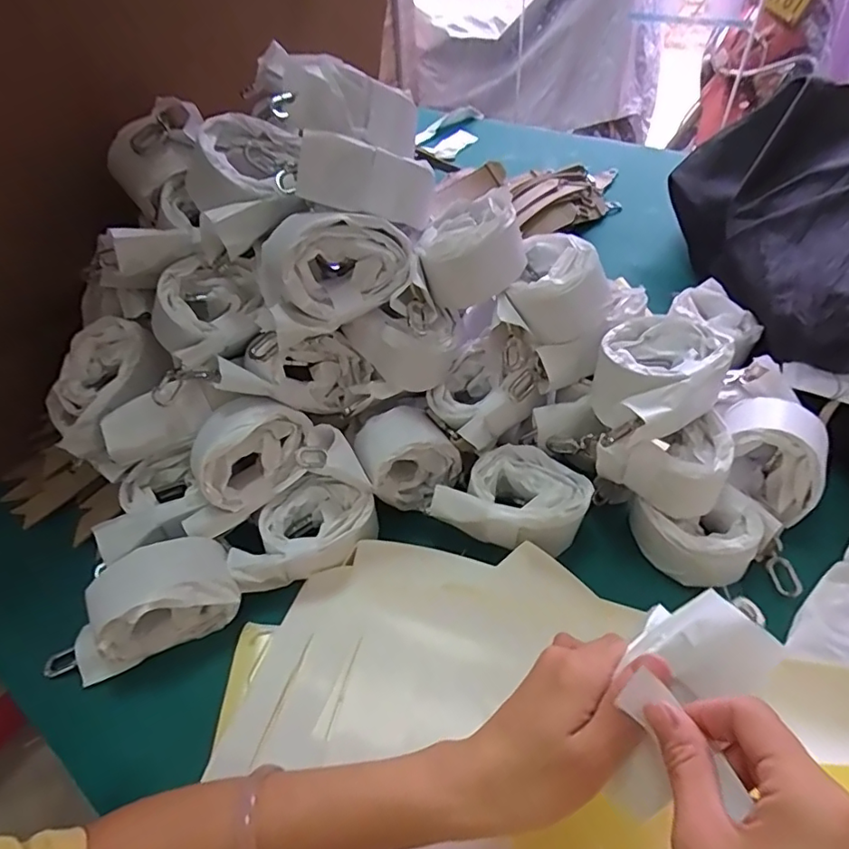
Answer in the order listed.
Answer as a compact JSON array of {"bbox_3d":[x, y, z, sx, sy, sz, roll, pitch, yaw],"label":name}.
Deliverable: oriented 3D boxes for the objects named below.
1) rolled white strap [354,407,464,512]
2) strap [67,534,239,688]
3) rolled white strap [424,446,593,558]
[{"bbox_3d":[-0.016,0.026,0.443,0.077,0.072,0.050,-25,48,-19],"label":"rolled white strap"},{"bbox_3d":[-0.192,0.126,0.377,0.113,0.064,0.049,-21,47,-16],"label":"strap"},{"bbox_3d":[0.071,0.062,0.432,0.110,0.048,0.085,16,48,19],"label":"rolled white strap"}]

